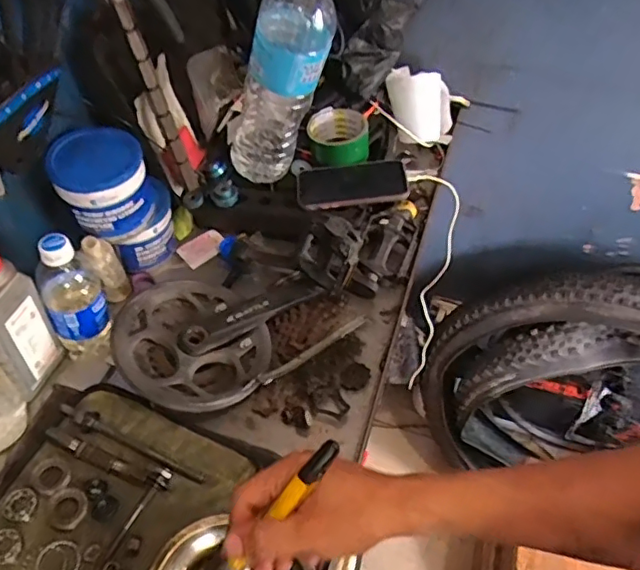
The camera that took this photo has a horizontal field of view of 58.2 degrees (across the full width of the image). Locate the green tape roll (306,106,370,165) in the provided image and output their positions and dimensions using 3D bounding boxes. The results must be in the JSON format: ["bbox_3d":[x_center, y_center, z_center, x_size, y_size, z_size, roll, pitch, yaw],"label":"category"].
[{"bbox_3d":[0.027,-0.216,0.846,0.090,0.048,0.078,2,50,-1],"label":"green tape roll"}]

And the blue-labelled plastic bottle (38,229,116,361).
[{"bbox_3d":[-0.274,0.011,0.648,0.060,0.165,0.068,-4,50,-5],"label":"blue-labelled plastic bottle"}]

